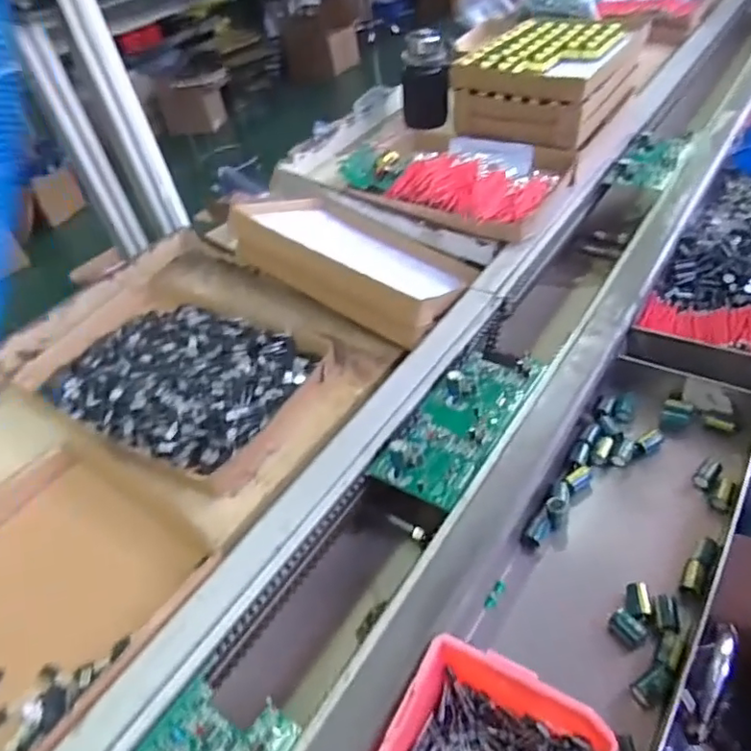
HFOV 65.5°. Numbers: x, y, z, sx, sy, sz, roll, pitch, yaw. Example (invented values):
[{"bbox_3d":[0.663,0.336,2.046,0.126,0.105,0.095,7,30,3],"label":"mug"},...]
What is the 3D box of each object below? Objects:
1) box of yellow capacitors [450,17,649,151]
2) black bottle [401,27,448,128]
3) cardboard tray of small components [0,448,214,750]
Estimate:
[{"bbox_3d":[0.309,-0.532,1.039,0.227,0.104,0.338,24,53,26],"label":"box of yellow capacitors"},{"bbox_3d":[0.099,-0.592,1.166,0.089,0.175,0.075,-3,46,4],"label":"black bottle"},{"bbox_3d":[-0.320,0.217,0.499,0.235,0.041,0.315,23,53,26],"label":"cardboard tray of small components"}]

